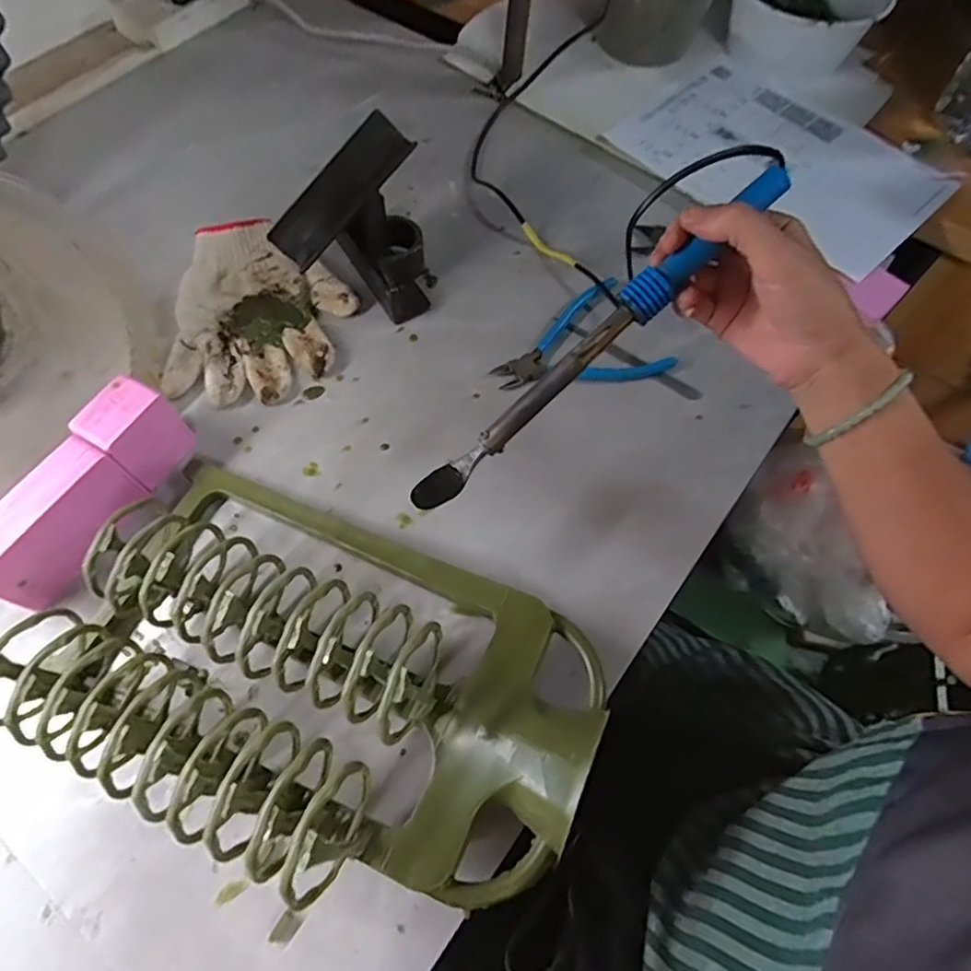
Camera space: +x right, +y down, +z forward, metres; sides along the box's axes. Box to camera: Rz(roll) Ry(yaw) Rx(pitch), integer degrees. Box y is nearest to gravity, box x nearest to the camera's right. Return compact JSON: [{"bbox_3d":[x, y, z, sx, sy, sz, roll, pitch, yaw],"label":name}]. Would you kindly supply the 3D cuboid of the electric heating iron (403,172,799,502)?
[{"bbox_3d":[0.062,-0.082,0.378,0.278,0.022,0.020,-42,69,10],"label":"electric heating iron"}]

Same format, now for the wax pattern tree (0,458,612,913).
[{"bbox_3d":[-0.096,0.107,0.375,0.319,0.099,0.208,23,65,9],"label":"wax pattern tree"}]

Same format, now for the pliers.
[{"bbox_3d":[0.075,-0.118,0.539,0.140,0.017,0.108,-23,66,-13],"label":"pliers"}]

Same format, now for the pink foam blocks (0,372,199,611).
[{"bbox_3d":[-0.280,0.005,0.436,0.046,0.066,0.162,25,65,10],"label":"pink foam blocks"}]

